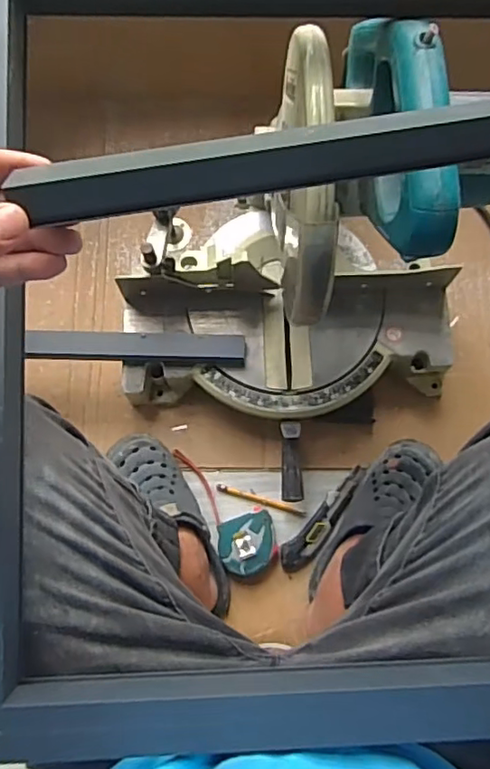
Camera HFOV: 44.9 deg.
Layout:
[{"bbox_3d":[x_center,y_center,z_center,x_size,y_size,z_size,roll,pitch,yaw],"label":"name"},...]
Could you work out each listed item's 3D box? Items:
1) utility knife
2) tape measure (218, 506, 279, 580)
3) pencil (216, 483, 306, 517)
[{"bbox_3d":[0.113,0.192,0.845,0.033,0.013,0.174,37,80,7],"label":"utility knife"},{"bbox_3d":[0.006,0.223,0.826,0.082,0.037,0.086,0,78,0],"label":"tape measure"},{"bbox_3d":[0.023,0.167,0.858,0.133,0.013,0.010,17,78,4],"label":"pencil"}]

